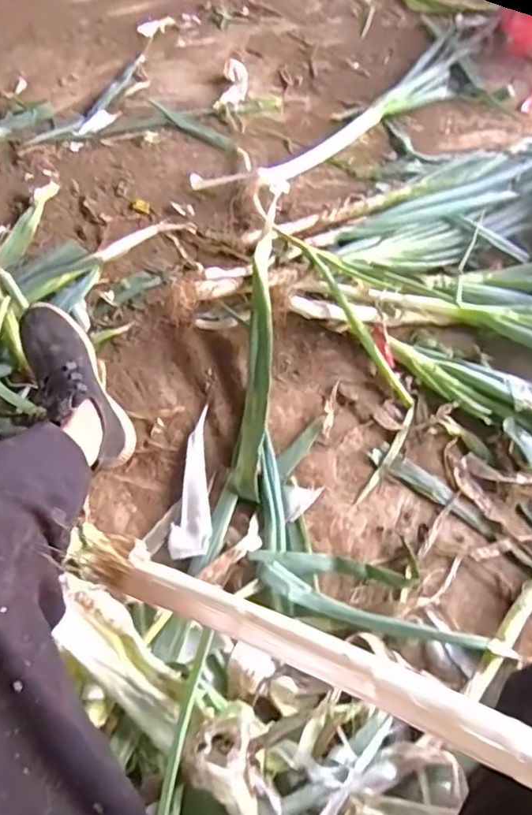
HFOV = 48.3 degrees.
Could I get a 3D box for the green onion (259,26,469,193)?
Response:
[{"bbox_3d":[0.276,-0.675,1.336,0.128,0.032,0.784,35,63,17],"label":"green onion"}]

